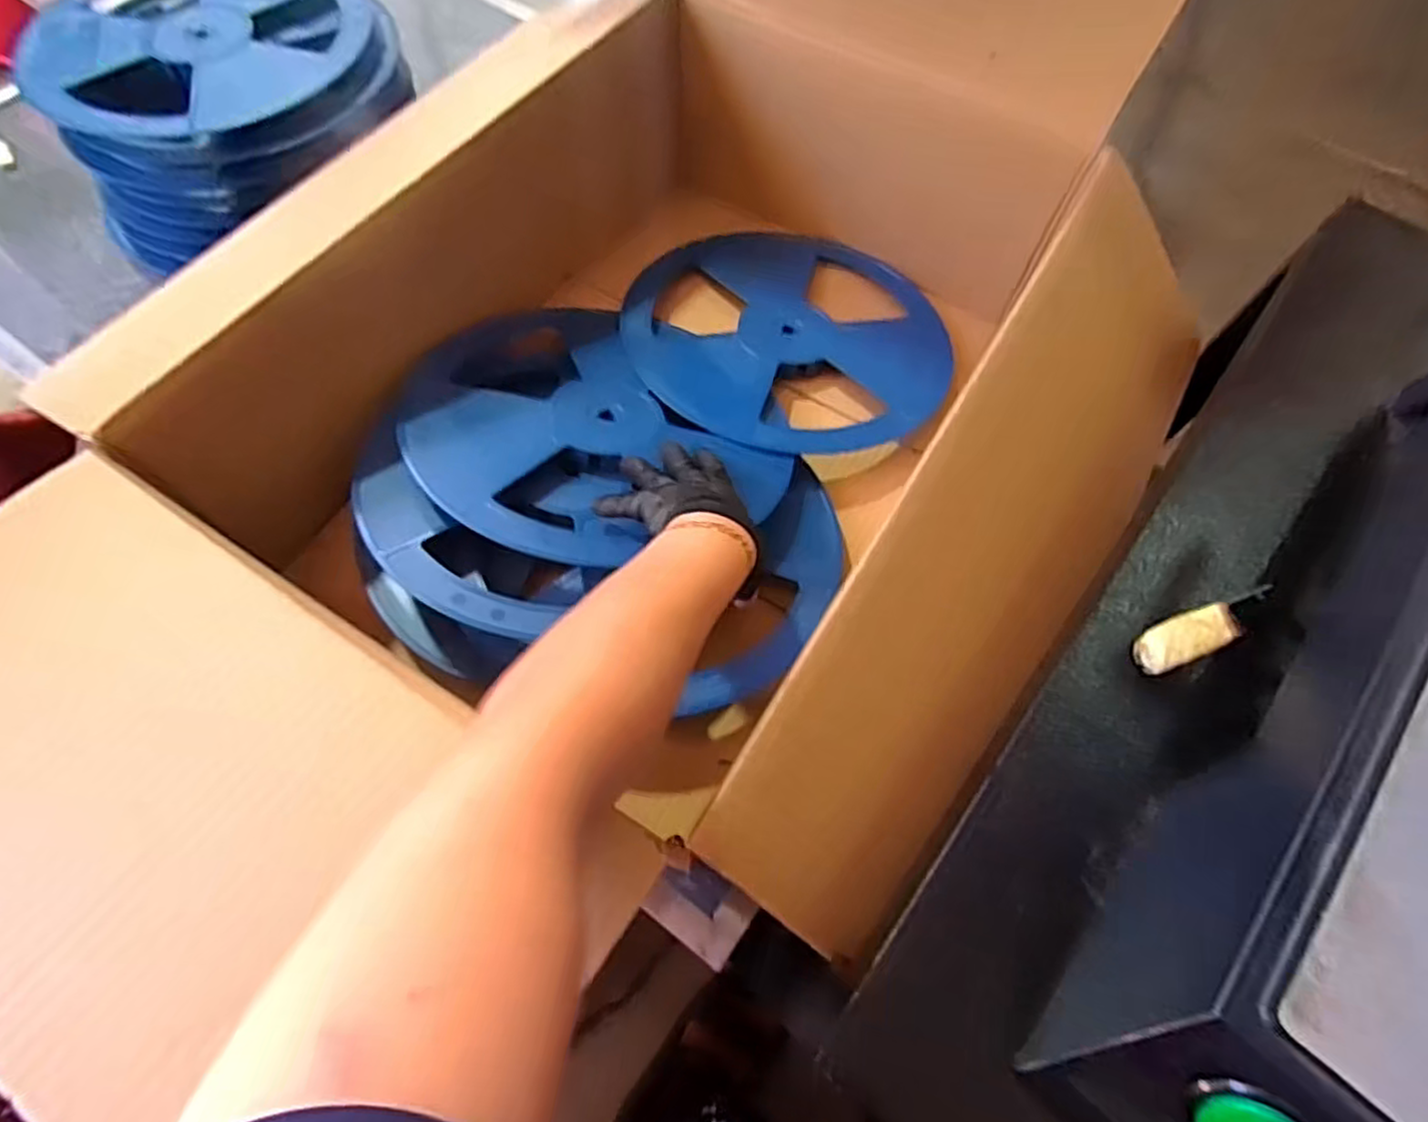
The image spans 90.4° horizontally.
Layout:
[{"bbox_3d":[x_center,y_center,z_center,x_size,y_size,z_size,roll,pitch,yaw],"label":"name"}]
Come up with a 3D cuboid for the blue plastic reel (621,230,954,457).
[{"bbox_3d":[0.073,-0.231,0.708,0.318,0.047,0.318,1,65,-2],"label":"blue plastic reel"}]

